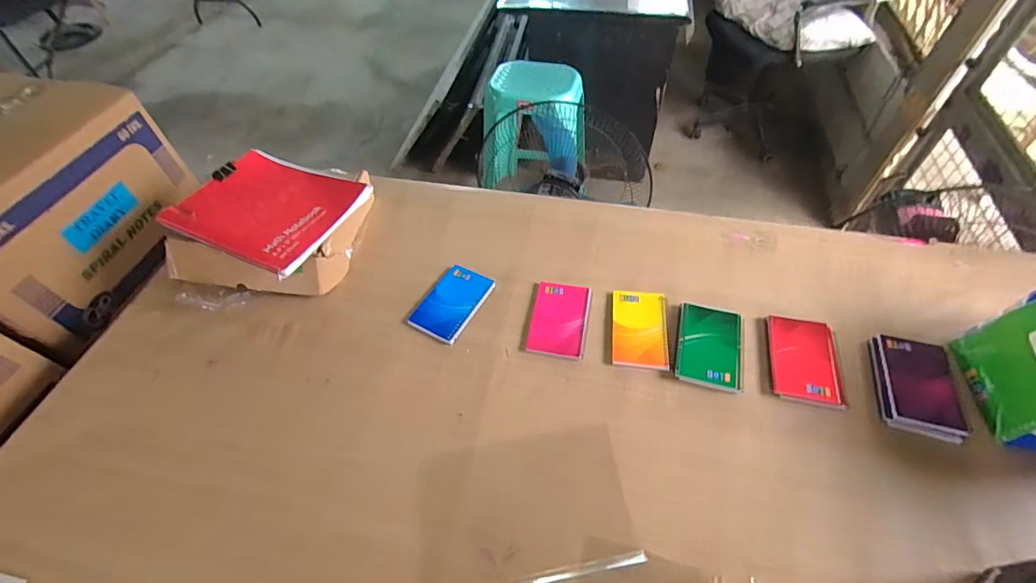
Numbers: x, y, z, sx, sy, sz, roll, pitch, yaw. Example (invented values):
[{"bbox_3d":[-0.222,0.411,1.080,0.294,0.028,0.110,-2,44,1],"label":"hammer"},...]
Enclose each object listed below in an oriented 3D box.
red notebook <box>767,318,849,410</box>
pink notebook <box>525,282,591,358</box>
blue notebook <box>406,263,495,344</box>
[{"bbox_3d":[0.406,0.097,0.641,0.090,0.009,0.134,10,55,11],"label":"red notebook"},{"bbox_3d":[0.065,0.039,0.696,0.084,0.008,0.132,8,53,8],"label":"pink notebook"},{"bbox_3d":[-0.104,0.014,0.719,0.084,0.009,0.131,22,56,18],"label":"blue notebook"}]

